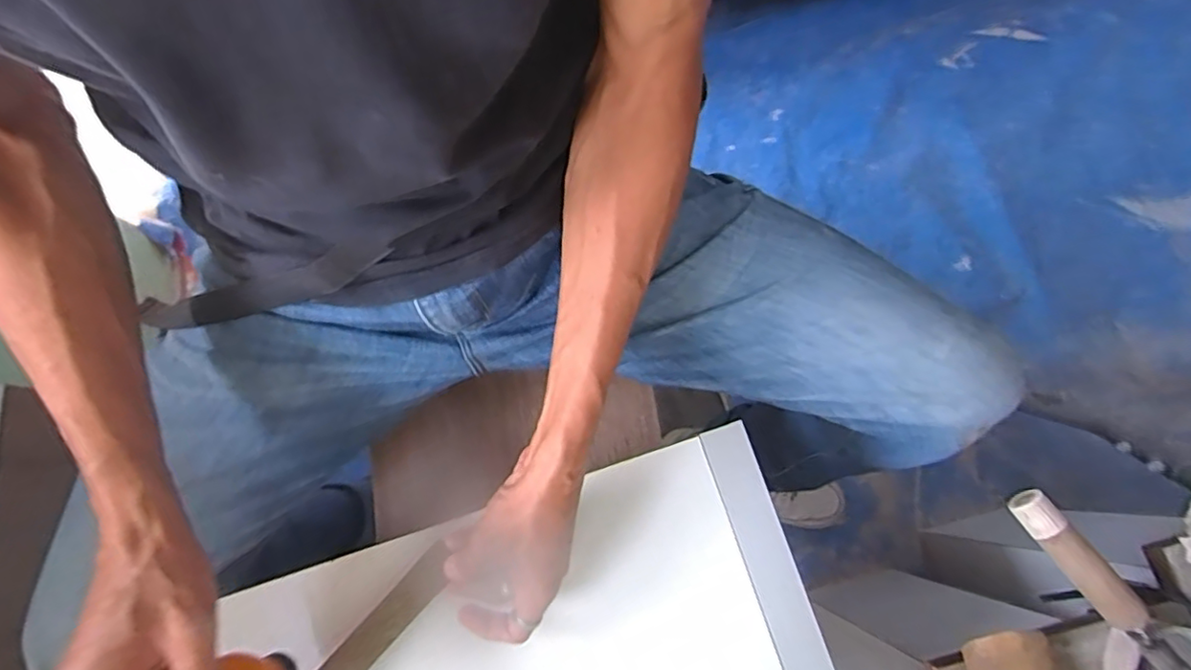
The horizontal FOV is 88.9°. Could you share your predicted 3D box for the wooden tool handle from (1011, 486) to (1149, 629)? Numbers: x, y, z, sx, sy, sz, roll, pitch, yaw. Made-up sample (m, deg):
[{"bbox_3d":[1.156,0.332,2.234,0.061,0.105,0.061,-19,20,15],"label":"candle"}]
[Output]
[{"bbox_3d":[0.358,0.166,0.449,0.023,0.024,0.112,-38,78,-8],"label":"wooden tool handle"}]

